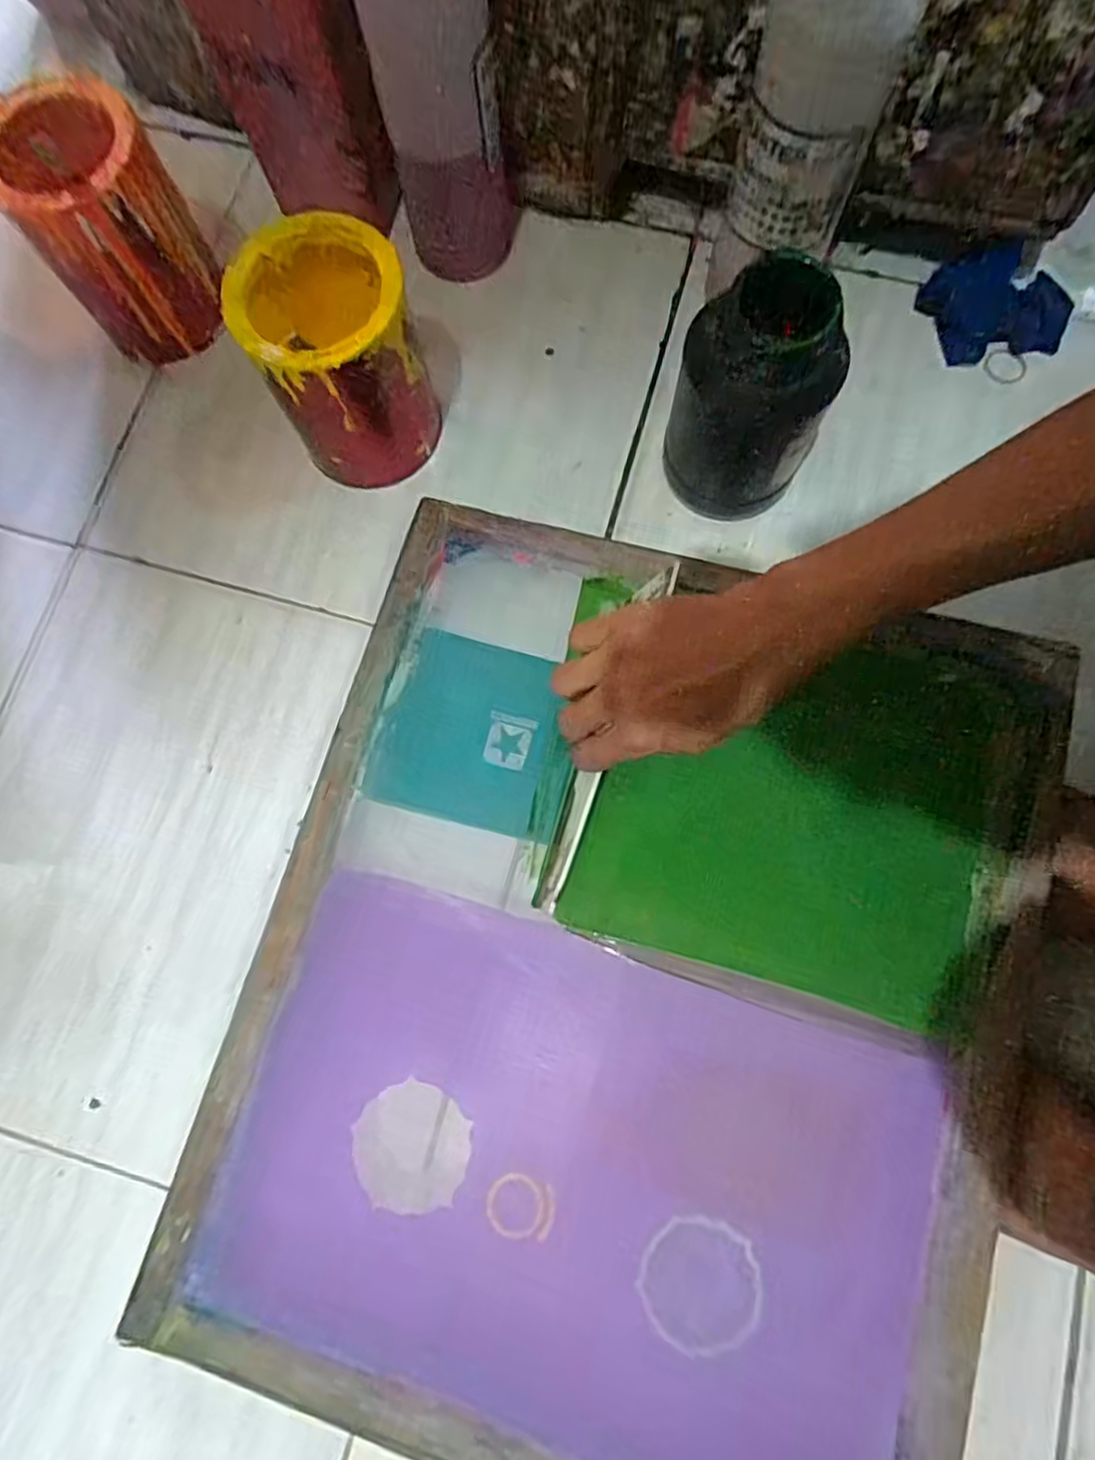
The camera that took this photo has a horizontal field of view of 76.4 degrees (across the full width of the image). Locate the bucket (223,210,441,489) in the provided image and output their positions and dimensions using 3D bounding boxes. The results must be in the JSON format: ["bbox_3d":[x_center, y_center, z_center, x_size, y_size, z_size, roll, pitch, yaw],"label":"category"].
[{"bbox_3d":[-0.142,-0.256,0.481,0.104,0.133,0.107,0,78,2],"label":"bucket"}]

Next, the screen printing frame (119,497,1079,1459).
[{"bbox_3d":[0.043,0.144,0.421,0.435,0.036,0.536,15,79,5],"label":"screen printing frame"}]

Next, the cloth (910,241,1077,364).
[{"bbox_3d":[0.355,-0.333,0.545,0.108,0.041,0.071,-1,78,1],"label":"cloth"}]

